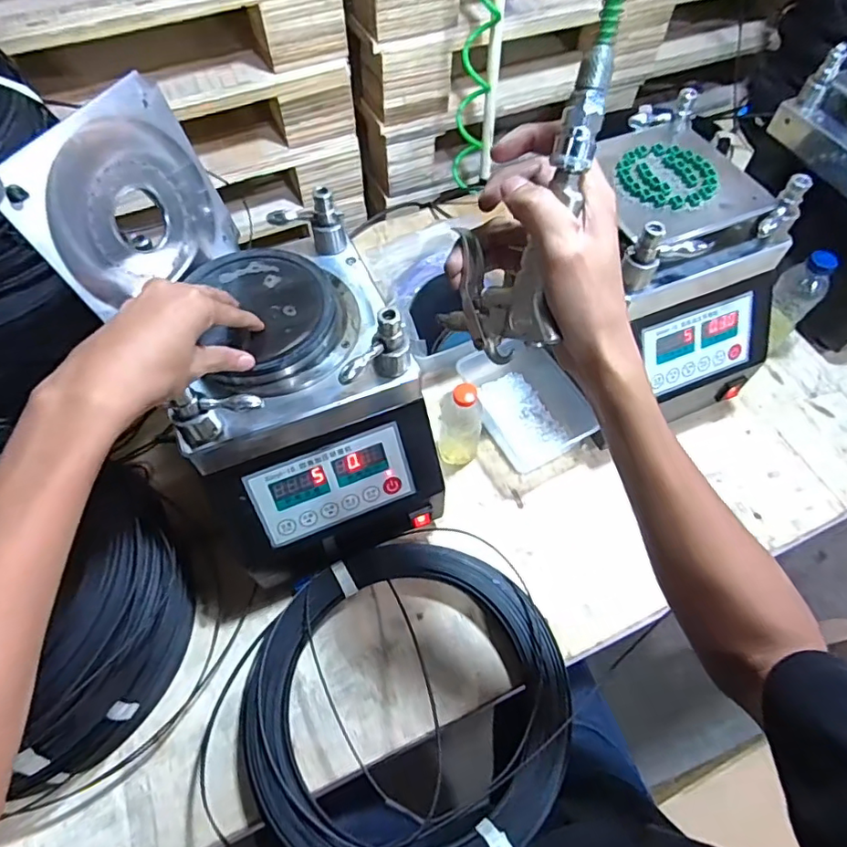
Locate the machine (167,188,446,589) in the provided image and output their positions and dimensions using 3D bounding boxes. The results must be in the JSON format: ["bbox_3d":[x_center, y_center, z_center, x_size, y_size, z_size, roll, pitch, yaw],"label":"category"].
[{"bbox_3d":[-0.127,-0.017,0.555,0.221,0.251,0.261,-25,63,-14],"label":"machine"}]

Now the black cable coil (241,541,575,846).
[{"bbox_3d":[-0.014,0.272,0.535,0.305,0.059,0.303,0,60,0],"label":"black cable coil"}]

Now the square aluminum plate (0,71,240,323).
[{"bbox_3d":[-0.245,-0.180,0.456,0.010,0.155,0.172,15,58,24],"label":"square aluminum plate"}]

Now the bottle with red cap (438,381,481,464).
[{"bbox_3d":[0.045,0.002,0.649,0.049,0.134,0.042,1,60,0],"label":"bottle with red cap"}]

